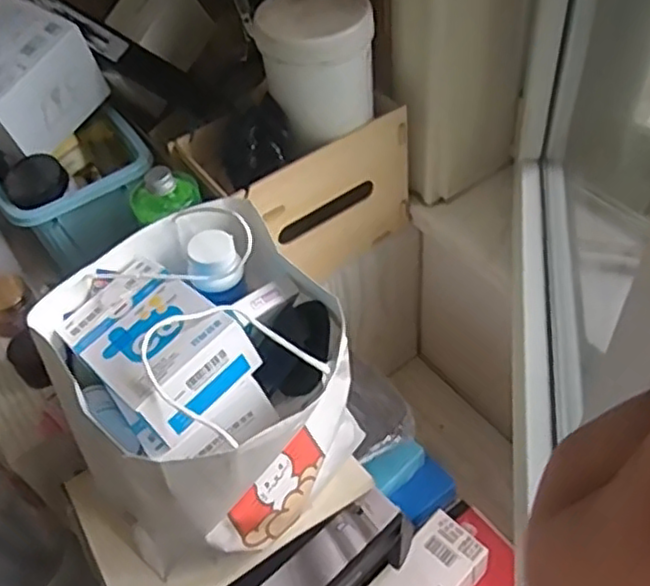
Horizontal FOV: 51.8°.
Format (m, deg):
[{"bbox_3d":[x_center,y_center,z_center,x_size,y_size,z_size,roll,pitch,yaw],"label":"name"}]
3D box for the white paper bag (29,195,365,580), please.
[{"bbox_3d":[-0.092,0.092,0.599,0.231,0.251,0.205,34,59,29],"label":"white paper bag"}]

